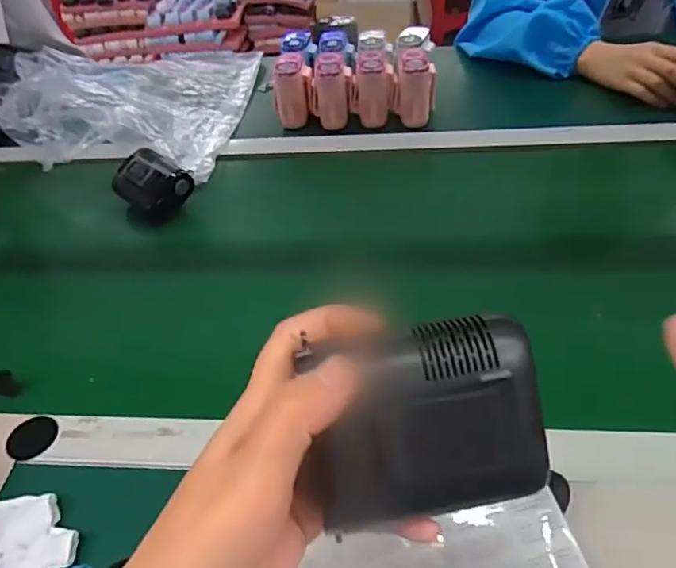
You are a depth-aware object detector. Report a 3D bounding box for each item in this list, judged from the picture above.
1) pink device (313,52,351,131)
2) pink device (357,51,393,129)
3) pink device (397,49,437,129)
[{"bbox_3d":[-0.009,-0.265,0.743,0.055,0.079,0.073,-6,43,2],"label":"pink device"},{"bbox_3d":[0.048,-0.262,0.730,0.050,0.078,0.061,-1,44,7],"label":"pink device"},{"bbox_3d":[0.102,-0.255,0.717,0.053,0.080,0.045,1,44,9],"label":"pink device"}]

